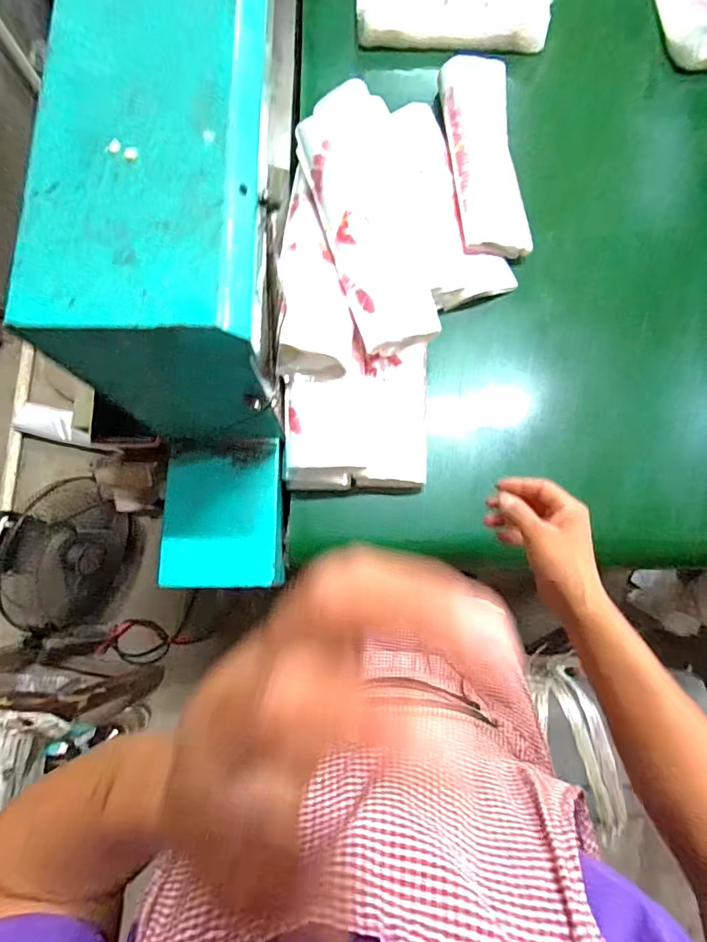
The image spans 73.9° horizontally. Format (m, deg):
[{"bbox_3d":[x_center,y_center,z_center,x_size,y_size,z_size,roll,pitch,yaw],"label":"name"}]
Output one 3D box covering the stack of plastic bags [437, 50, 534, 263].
[{"bbox_3d":[0.181,-0.445,0.662,0.097,0.029,0.304,-4,81,-2],"label":"stack of plastic bags"}]

